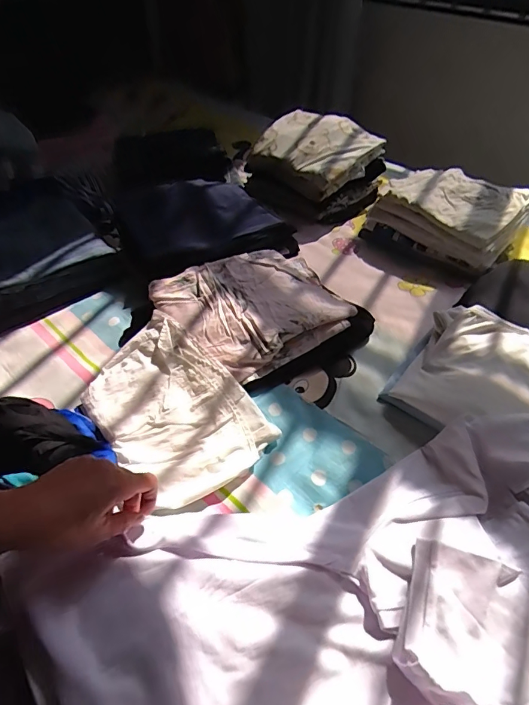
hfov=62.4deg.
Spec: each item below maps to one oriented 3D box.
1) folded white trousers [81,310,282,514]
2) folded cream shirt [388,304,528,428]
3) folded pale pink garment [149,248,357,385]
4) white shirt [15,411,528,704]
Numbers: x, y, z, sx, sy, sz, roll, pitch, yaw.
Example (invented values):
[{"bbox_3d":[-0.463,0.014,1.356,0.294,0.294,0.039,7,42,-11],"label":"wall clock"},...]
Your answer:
[{"bbox_3d":[-0.152,0.085,0.677,0.213,0.059,0.307,-32,55,-27],"label":"folded white trousers"},{"bbox_3d":[0.389,0.054,0.689,0.307,0.064,0.251,28,52,22],"label":"folded cream shirt"},{"bbox_3d":[-0.013,-0.095,0.798,0.313,0.049,0.269,-26,59,-25],"label":"folded pale pink garment"},{"bbox_3d":[0.138,0.246,0.453,0.629,0.132,0.349,-23,52,-21],"label":"white shirt"}]

